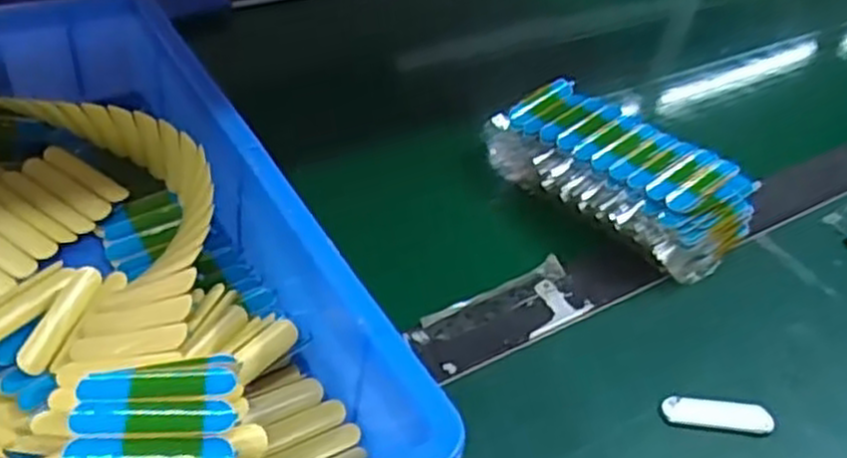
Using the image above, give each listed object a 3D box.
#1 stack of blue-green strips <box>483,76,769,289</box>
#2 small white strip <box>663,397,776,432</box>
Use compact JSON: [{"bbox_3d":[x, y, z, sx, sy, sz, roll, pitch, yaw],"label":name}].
[{"bbox_3d":[0.128,-0.038,0.547,0.177,0.060,0.097,35,47,28],"label":"stack of blue-green strips"},{"bbox_3d":[0.162,0.102,0.436,0.059,0.005,0.016,7,40,-1],"label":"small white strip"}]

